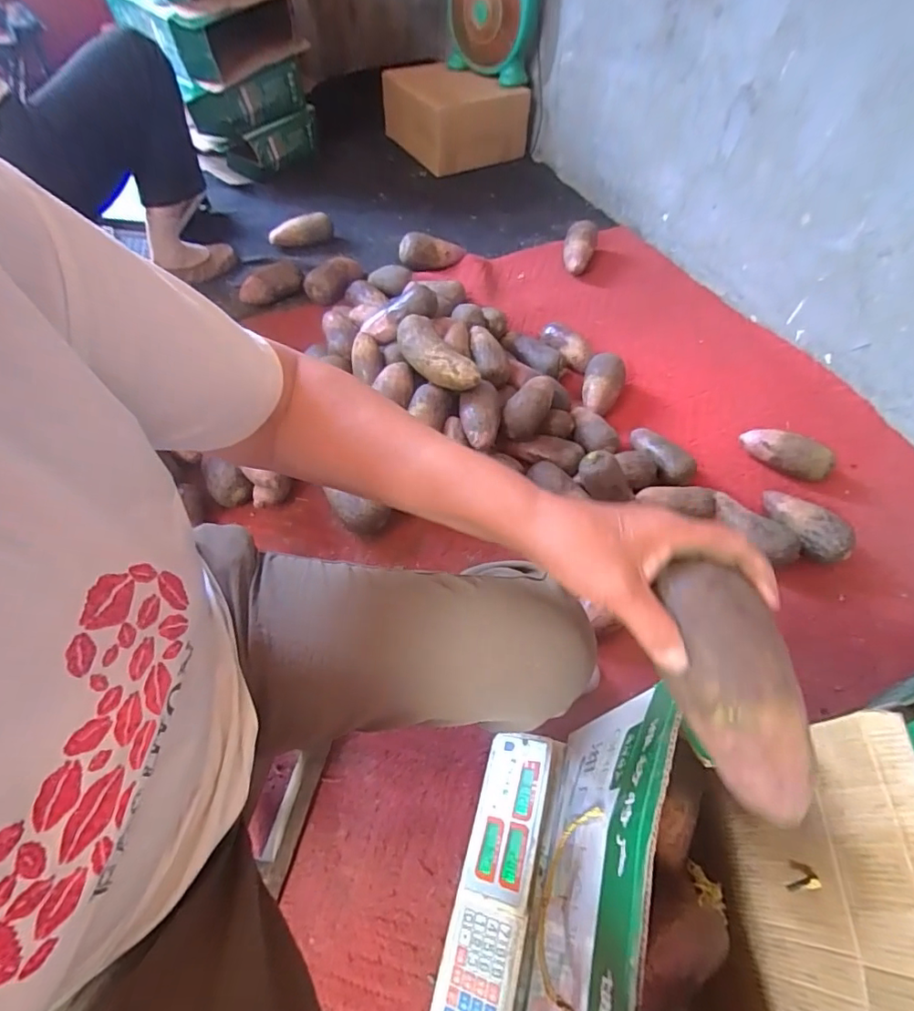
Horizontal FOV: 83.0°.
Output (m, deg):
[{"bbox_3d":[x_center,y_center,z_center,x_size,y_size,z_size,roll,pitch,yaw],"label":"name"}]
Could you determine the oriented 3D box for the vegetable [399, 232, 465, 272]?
[{"bbox_3d":[-0.064,-0.650,1.332,0.163,0.082,0.065,-4,57,-7],"label":"vegetable"}]

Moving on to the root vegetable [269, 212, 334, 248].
[{"bbox_3d":[-0.402,-0.711,1.342,0.163,0.059,0.088,-20,60,-17],"label":"root vegetable"}]

